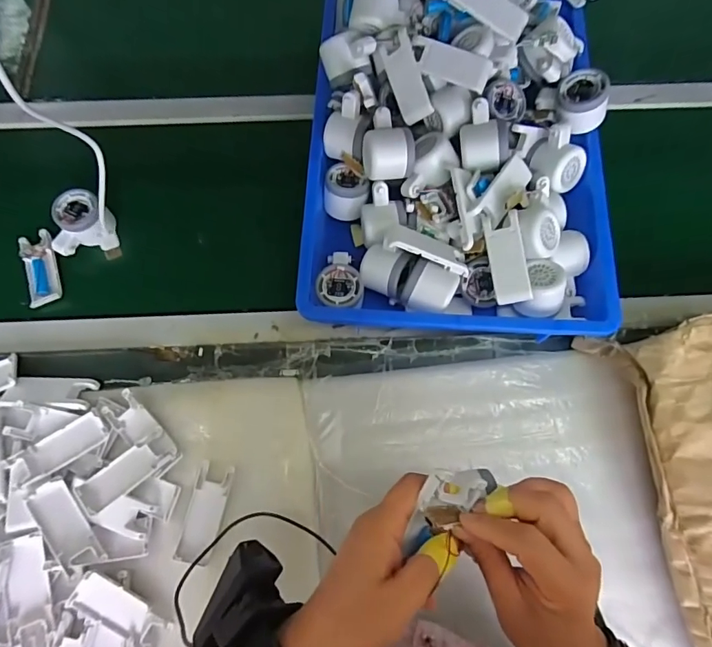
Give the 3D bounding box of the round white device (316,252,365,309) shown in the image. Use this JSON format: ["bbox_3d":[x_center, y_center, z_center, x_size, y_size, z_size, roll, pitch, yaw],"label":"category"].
[{"bbox_3d":[-0.019,-0.048,0.575,0.055,0.049,0.078,2,73,1],"label":"round white device"}]

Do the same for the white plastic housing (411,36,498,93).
[{"bbox_3d":[0.116,-0.315,0.561,0.101,0.012,0.042,24,90,5],"label":"white plastic housing"}]

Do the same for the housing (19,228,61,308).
[{"bbox_3d":[-0.412,-0.072,0.601,0.039,0.013,0.102,-21,73,-9],"label":"housing"}]

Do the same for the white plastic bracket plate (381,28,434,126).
[{"bbox_3d":[0.062,-0.302,0.567,0.039,0.012,0.104,-16,99,29],"label":"white plastic bracket plate"}]

